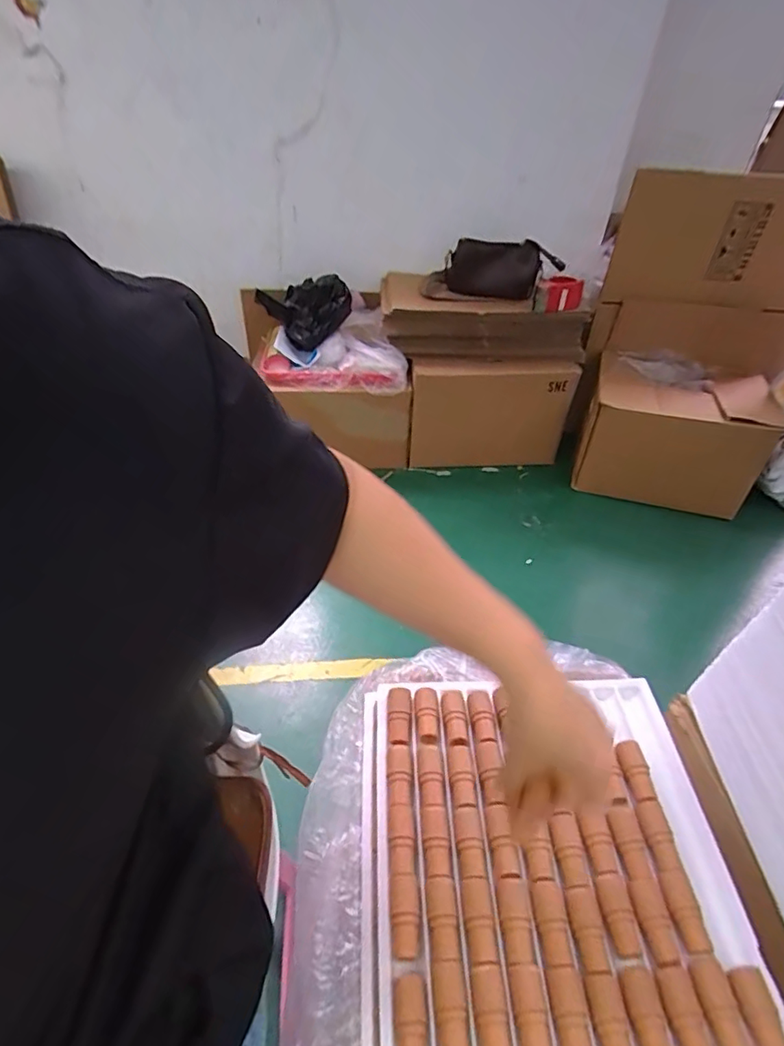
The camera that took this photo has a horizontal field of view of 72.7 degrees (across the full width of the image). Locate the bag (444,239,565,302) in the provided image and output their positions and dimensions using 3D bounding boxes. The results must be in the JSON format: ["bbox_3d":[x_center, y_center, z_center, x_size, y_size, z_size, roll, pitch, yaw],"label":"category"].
[{"bbox_3d":[0.296,-0.680,1.445,0.306,0.143,0.060,13,45,11],"label":"bag"}]

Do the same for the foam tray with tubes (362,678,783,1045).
[{"bbox_3d":[0.138,0.335,0.464,0.319,0.044,0.468,1,44,-2],"label":"foam tray with tubes"}]

